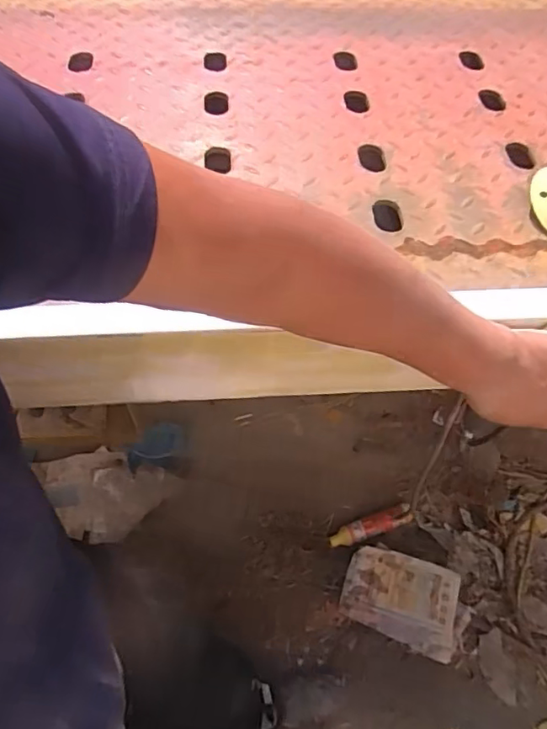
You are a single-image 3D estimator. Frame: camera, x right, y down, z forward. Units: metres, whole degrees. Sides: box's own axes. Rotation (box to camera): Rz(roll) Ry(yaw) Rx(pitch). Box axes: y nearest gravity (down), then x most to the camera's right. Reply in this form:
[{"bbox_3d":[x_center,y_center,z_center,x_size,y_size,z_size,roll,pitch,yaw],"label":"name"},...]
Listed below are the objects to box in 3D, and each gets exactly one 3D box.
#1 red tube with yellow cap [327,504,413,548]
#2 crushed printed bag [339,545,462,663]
[{"bbox_3d":[0.260,0.431,1.457,0.240,0.045,0.057,-17,56,-10],"label":"red tube with yellow cap"},{"bbox_3d":[0.307,0.555,1.310,0.272,0.095,0.183,22,58,17],"label":"crushed printed bag"}]

